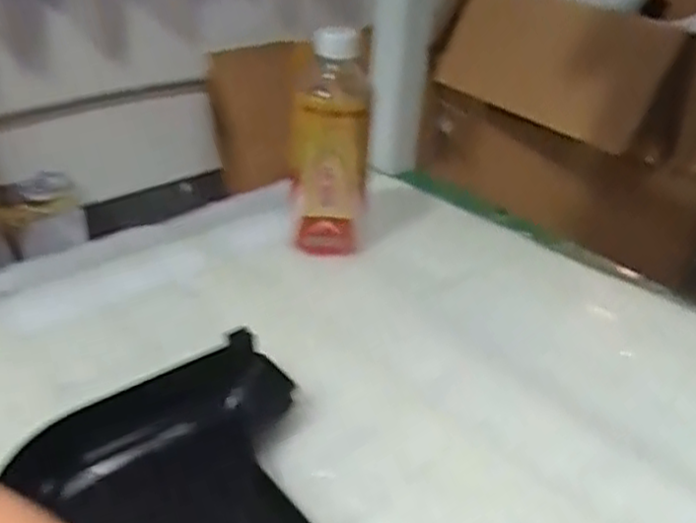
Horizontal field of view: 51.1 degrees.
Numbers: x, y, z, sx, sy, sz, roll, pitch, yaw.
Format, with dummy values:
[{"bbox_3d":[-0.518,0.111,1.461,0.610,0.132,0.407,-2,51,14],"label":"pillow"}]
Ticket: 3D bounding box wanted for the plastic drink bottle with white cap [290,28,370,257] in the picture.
[{"bbox_3d":[-0.014,-0.096,0.616,0.070,0.181,0.056,-2,27,-10],"label":"plastic drink bottle with white cap"}]

